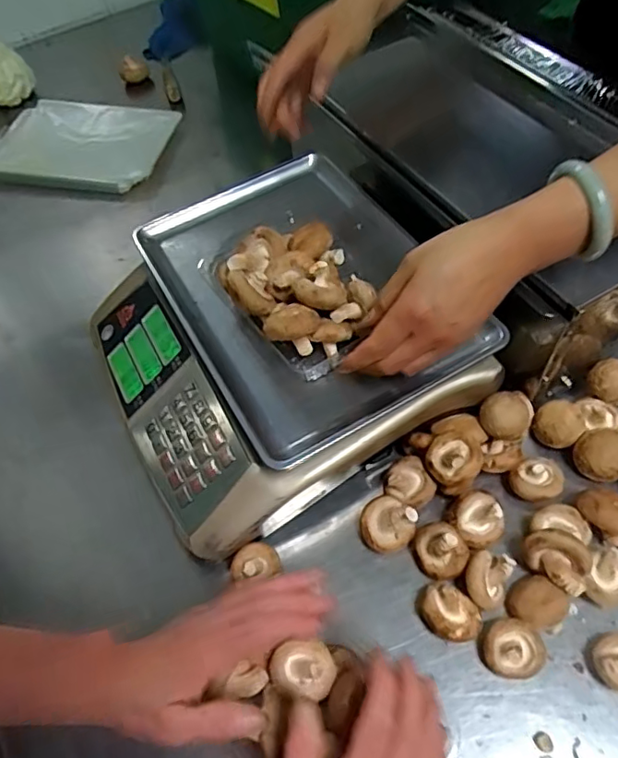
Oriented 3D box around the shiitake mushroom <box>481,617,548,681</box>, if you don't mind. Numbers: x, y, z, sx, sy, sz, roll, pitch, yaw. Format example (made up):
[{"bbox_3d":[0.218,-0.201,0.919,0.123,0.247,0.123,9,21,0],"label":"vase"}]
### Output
[{"bbox_3d":[0.157,0.212,0.434,0.043,0.026,0.041,-1,56,1],"label":"shiitake mushroom"}]

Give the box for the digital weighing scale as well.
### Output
[{"bbox_3d":[-0.041,-0.053,0.574,0.334,0.107,0.356,-26,59,-15],"label":"digital weighing scale"}]

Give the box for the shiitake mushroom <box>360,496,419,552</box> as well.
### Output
[{"bbox_3d":[0.068,0.125,0.488,0.041,0.041,0.047,-32,59,-15],"label":"shiitake mushroom"}]

